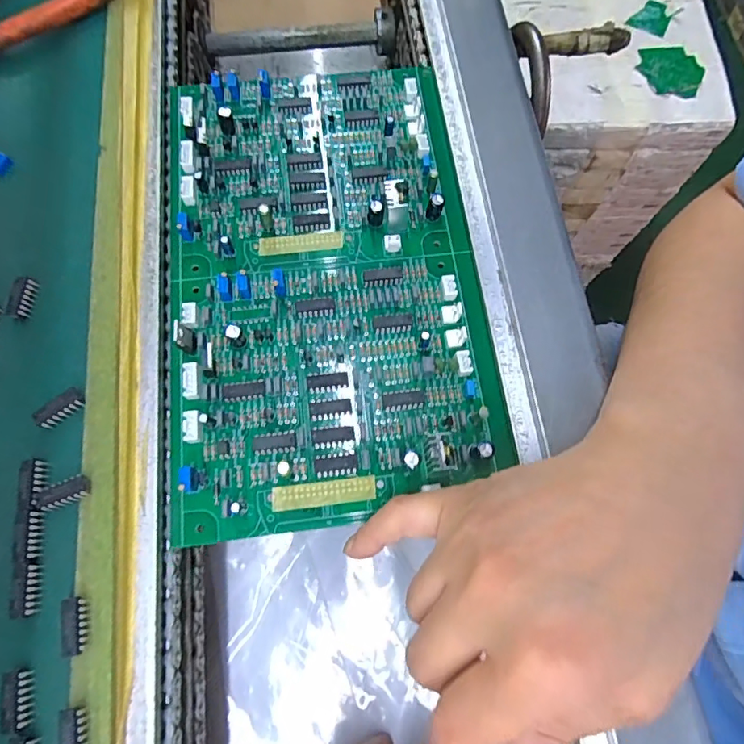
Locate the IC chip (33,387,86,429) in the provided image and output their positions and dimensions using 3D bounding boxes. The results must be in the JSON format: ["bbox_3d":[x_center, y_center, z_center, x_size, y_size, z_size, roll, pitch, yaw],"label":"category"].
[{"bbox_3d":[-0.128,0.015,0.203,0.019,0.008,0.008,-37,76,-12],"label":"IC chip"}]

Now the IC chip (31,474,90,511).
[{"bbox_3d":[-0.121,0.047,0.193,0.020,0.007,0.009,-20,73,-7],"label":"IC chip"}]

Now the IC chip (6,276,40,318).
[{"bbox_3d":[-0.158,-0.034,0.223,0.009,0.004,0.019,9,72,2],"label":"IC chip"}]

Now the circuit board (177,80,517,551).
[{"bbox_3d":[-0.026,-0.053,0.240,0.143,0.011,0.233,-8,72,-4],"label":"circuit board"}]

